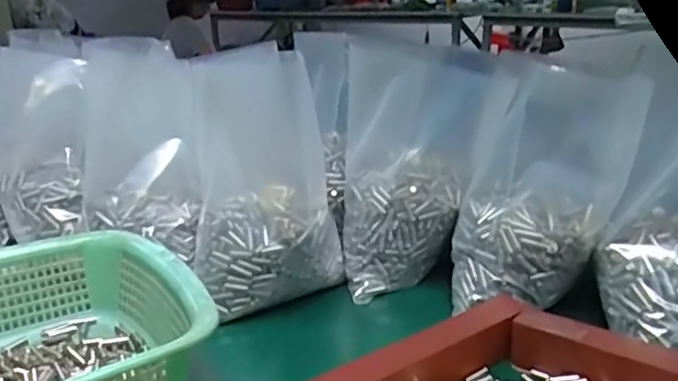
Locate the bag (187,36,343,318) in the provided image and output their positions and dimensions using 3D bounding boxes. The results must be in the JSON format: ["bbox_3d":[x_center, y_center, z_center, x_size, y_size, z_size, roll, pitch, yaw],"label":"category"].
[{"bbox_3d":[-0.070,-0.014,0.549,0.123,0.201,0.129,-5,20,-7],"label":"bag"}]

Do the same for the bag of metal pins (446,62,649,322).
[{"bbox_3d":[0.162,-0.005,0.496,0.134,0.176,0.075,-1,20,4],"label":"bag of metal pins"}]

